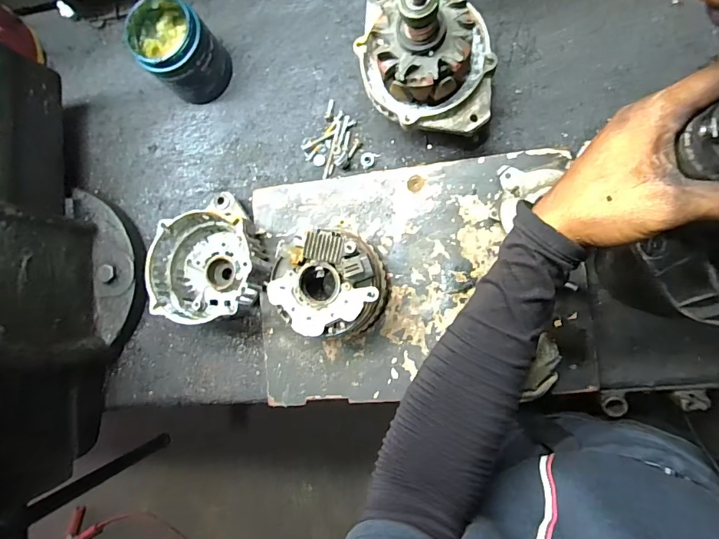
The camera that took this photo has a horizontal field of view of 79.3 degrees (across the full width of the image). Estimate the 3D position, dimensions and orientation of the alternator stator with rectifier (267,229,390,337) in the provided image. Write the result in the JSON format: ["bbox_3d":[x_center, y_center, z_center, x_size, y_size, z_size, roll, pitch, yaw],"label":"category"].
[{"bbox_3d":[-0.030,0.014,0.476,0.114,0.100,0.107,0,87,9],"label":"alternator stator with rectifier"}]

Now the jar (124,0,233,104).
[{"bbox_3d":[-0.227,-0.281,0.557,0.090,0.098,0.103,-45,82,4],"label":"jar"}]

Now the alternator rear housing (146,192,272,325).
[{"bbox_3d":[-0.182,-0.010,0.532,0.132,0.089,0.143,0,87,9],"label":"alternator rear housing"}]

